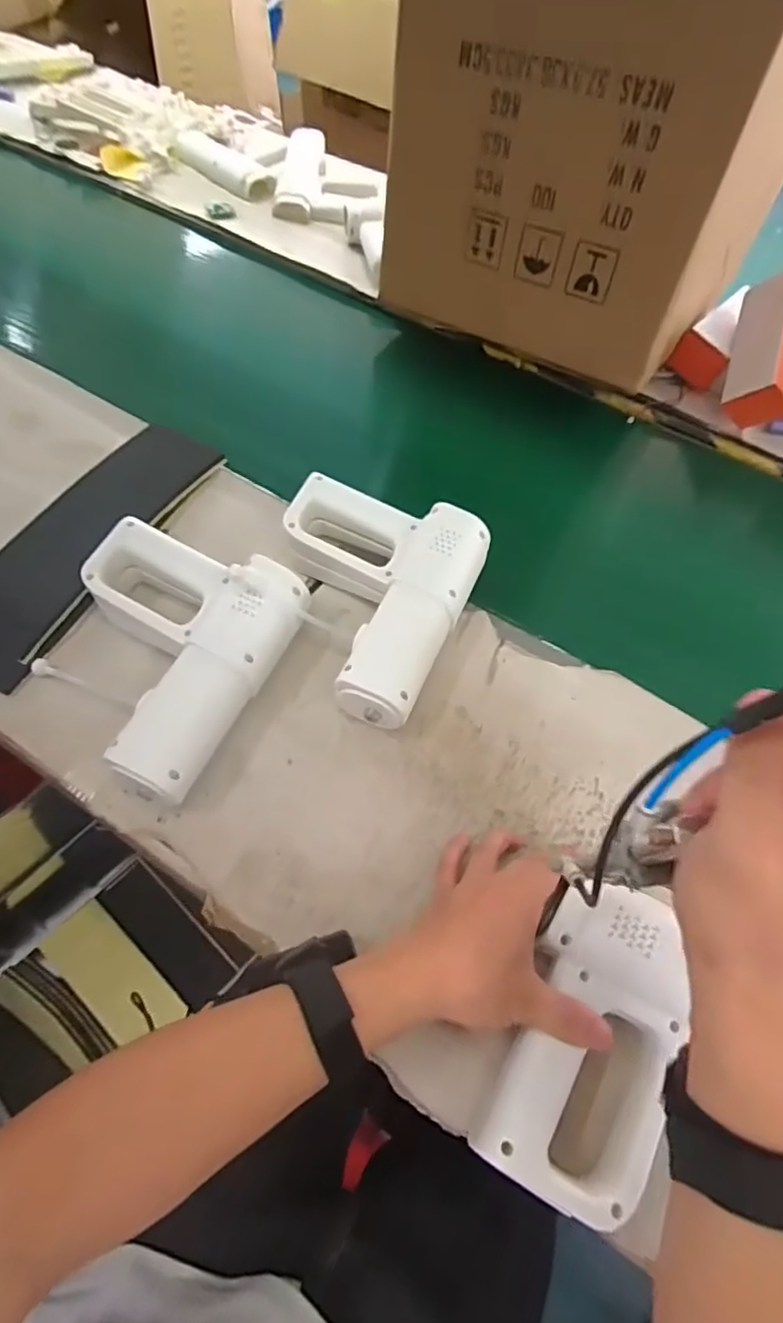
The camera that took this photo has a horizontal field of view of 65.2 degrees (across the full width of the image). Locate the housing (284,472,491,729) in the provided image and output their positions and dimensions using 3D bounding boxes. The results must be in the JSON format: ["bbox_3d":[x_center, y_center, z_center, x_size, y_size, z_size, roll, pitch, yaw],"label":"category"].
[{"bbox_3d":[-0.030,-0.062,0.554,0.182,0.066,0.207,23,60,10],"label":"housing"}]

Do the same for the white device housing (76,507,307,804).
[{"bbox_3d":[-0.197,-0.016,0.512,0.190,0.067,0.212,25,60,11],"label":"white device housing"}]

